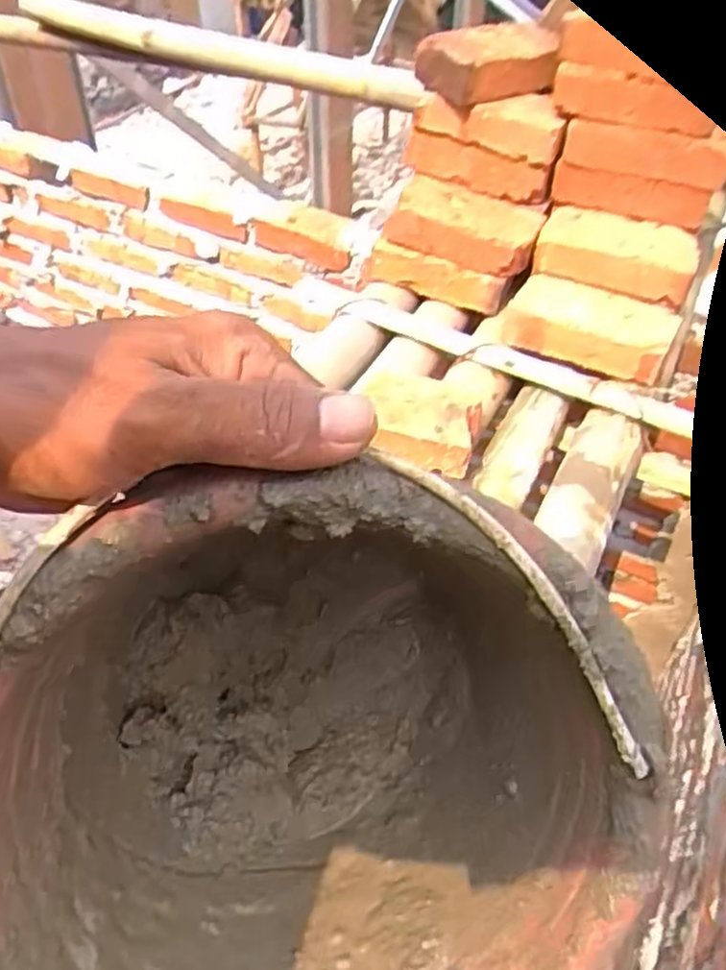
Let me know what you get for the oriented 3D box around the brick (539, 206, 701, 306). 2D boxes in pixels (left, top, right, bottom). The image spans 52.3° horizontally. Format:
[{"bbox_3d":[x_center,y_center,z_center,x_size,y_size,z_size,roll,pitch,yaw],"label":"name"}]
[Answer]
[{"bbox_3d":[0.268,-0.246,0.784,0.158,0.044,0.077,18,47,17],"label":"brick"}]

